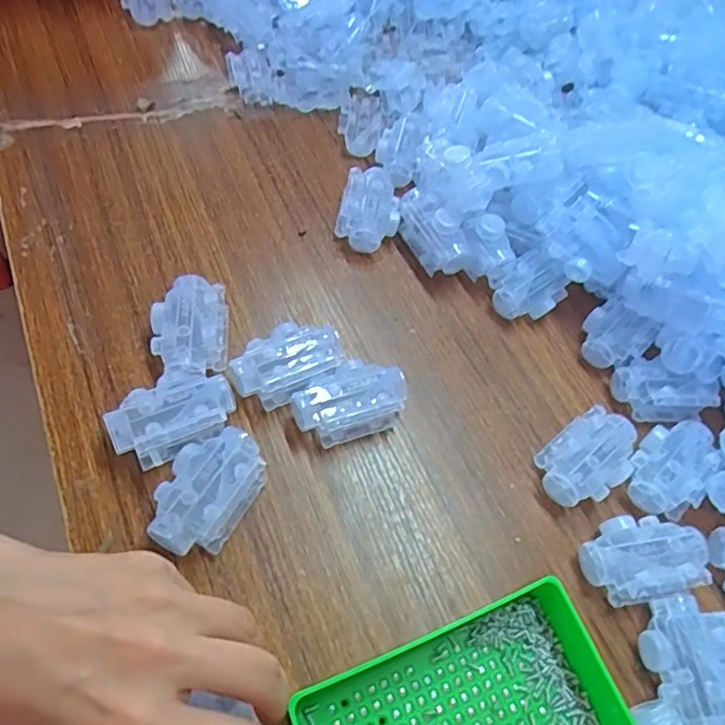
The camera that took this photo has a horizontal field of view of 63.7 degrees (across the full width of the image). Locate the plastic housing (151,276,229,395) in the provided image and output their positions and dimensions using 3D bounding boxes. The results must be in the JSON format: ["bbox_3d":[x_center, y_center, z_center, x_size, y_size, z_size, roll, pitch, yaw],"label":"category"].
[{"bbox_3d":[-0.108,-0.016,0.364,0.045,0.025,0.079,-1,59,-11],"label":"plastic housing"}]

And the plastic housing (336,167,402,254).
[{"bbox_3d":[0.007,-0.122,0.457,0.045,0.028,0.070,13,58,-3],"label":"plastic housing"}]

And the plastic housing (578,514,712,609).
[{"bbox_3d":[0.165,0.112,0.339,0.072,0.025,0.045,-8,61,-15],"label":"plastic housing"}]

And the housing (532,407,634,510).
[{"bbox_3d":[0.144,0.059,0.367,0.070,0.024,0.044,-29,68,-25],"label":"housing"}]

